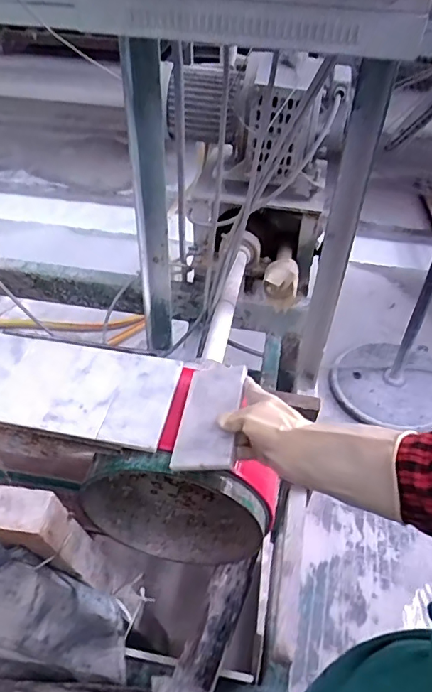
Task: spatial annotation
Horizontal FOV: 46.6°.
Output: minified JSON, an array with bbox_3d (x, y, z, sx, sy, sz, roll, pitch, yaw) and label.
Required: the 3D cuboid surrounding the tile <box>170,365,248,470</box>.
[{"bbox_3d":[-0.006,0.083,0.610,0.076,0.011,0.148,-8,43,21],"label":"tile"}]

